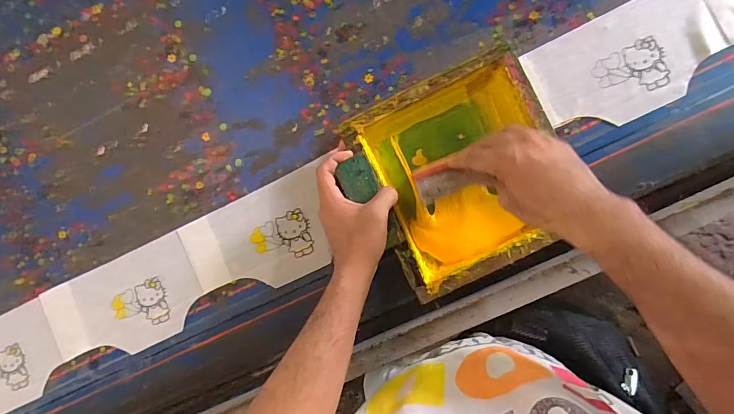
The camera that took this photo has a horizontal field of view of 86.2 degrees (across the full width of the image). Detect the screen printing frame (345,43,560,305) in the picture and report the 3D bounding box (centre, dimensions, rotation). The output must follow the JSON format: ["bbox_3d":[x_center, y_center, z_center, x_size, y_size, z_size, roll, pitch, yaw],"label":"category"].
[{"bbox_3d":[0.113,-0.040,0.499,0.238,0.052,0.241,-26,83,6],"label":"screen printing frame"}]

